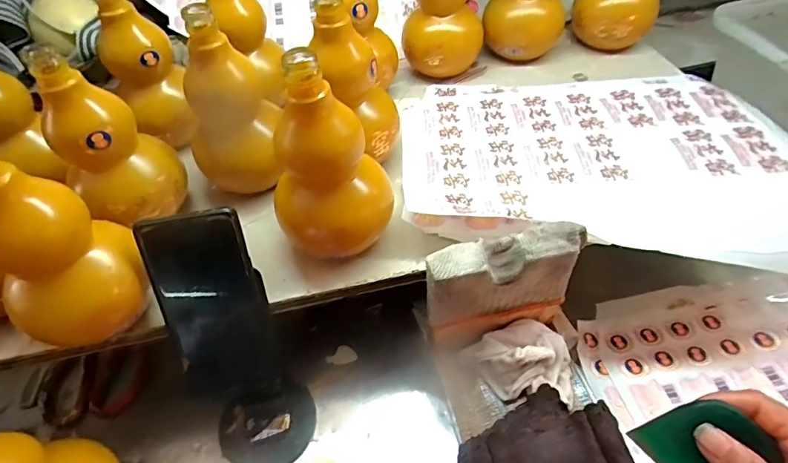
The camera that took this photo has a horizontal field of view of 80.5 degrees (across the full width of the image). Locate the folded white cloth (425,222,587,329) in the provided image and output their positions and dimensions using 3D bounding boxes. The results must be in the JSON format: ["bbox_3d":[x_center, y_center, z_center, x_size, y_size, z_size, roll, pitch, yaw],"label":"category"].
[{"bbox_3d":[0.098,0.038,0.412,0.138,0.082,0.039,-12,51,-4],"label":"folded white cloth"}]

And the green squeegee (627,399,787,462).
[{"bbox_3d":[0.200,0.140,0.287,0.081,0.006,0.056,46,103,10],"label":"green squeegee"}]

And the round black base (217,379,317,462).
[{"bbox_3d":[-0.123,0.188,0.450,0.092,0.010,0.080,-14,51,-6],"label":"round black base"}]

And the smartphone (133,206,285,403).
[{"bbox_3d":[-0.147,0.069,0.385,0.077,0.175,0.013,-11,23,-3],"label":"smartphone"}]

